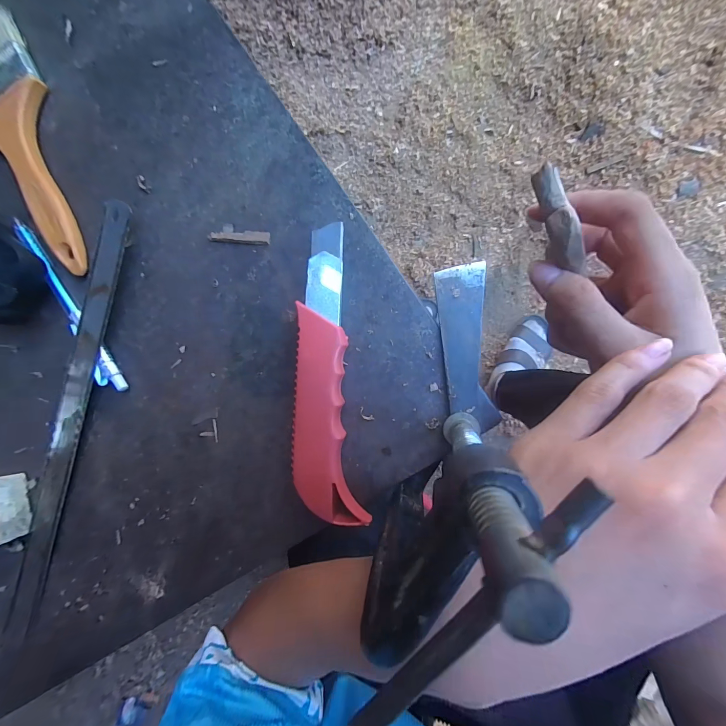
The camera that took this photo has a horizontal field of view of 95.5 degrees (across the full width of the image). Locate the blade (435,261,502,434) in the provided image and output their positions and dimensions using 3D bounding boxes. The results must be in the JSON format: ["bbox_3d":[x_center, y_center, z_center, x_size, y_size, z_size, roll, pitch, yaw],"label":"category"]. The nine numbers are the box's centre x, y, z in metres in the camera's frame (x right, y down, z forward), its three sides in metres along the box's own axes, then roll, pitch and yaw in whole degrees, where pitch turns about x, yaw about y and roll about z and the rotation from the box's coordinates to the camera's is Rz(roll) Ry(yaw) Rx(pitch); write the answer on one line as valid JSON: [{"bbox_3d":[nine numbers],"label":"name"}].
[{"bbox_3d":[0.056,-0.009,0.177,0.025,0.006,0.086,-6,87,8],"label":"blade"}]

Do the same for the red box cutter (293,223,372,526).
[{"bbox_3d":[-0.023,0.007,0.184,0.037,0.019,0.158,-6,92,10],"label":"red box cutter"}]

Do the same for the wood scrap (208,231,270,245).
[{"bbox_3d":[-0.075,-0.076,0.199,0.038,0.005,0.008,5,94,9],"label":"wood scrap"}]

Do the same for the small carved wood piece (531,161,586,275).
[{"bbox_3d":[0.107,-0.078,0.179,0.015,0.012,0.059,-19,93,3],"label":"small carved wood piece"}]

